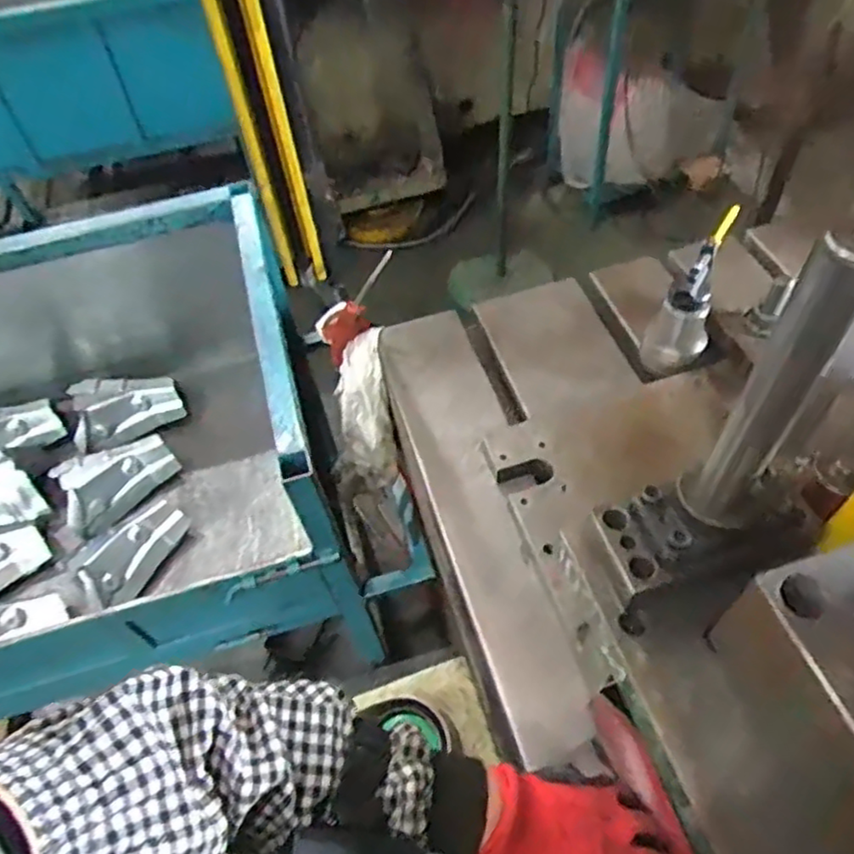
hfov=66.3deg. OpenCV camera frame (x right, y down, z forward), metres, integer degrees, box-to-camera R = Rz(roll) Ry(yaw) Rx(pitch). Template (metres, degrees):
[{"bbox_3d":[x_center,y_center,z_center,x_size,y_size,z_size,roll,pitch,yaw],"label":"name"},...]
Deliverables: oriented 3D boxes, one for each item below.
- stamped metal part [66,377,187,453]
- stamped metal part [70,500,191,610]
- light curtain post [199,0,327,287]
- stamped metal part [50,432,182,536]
[{"bbox_3d":[-0.600,-0.022,1.320,0.213,0.155,0.060,-6,8,-14],"label":"stamped metal part"},{"bbox_3d":[-0.518,0.214,1.150,0.102,0.058,0.199,26,60,21],"label":"stamped metal part"},{"bbox_3d":[-0.179,-0.374,0.634,0.066,0.555,0.049,-17,54,-8],"label":"light curtain post"},{"bbox_3d":[-0.589,0.091,1.237,0.207,0.075,0.109,-37,59,-21],"label":"stamped metal part"}]

